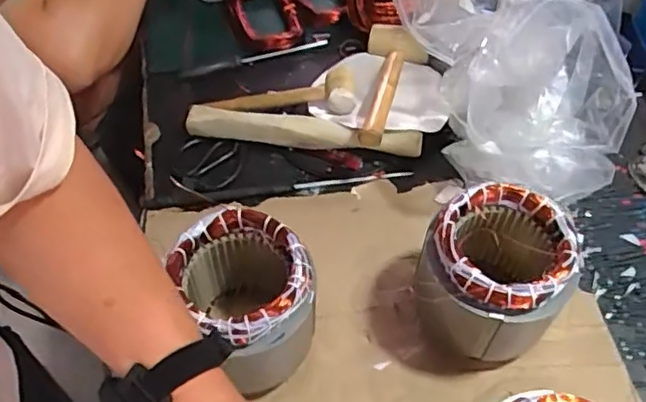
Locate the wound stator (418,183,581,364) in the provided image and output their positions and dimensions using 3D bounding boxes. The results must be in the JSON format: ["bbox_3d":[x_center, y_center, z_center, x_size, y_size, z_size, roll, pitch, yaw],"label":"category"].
[{"bbox_3d":[0.182,0.087,0.668,0.137,0.164,0.133,-1,53,1],"label":"wound stator"}]

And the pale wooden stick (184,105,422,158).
[{"bbox_3d":[-0.030,-0.098,0.876,0.334,0.043,0.035,7,53,5],"label":"pale wooden stick"}]

